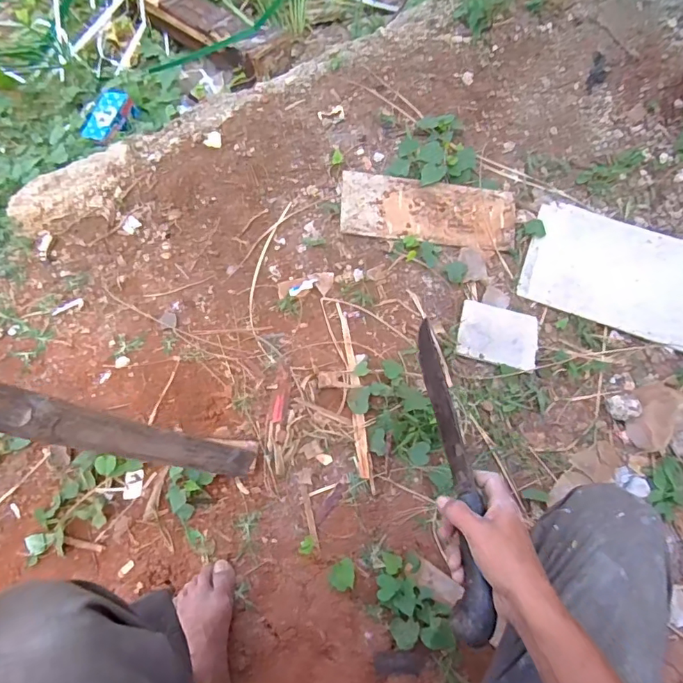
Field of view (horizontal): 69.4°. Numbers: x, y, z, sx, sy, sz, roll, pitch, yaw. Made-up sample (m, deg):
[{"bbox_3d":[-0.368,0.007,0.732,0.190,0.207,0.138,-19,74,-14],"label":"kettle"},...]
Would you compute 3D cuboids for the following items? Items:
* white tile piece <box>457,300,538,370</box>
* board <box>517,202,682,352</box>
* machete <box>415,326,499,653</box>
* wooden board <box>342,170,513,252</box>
[{"bbox_3d":[0.314,-0.012,0.979,0.159,0.017,0.110,15,80,-1],"label":"white tile piece"},{"bbox_3d":[0.662,-0.116,1.032,0.539,0.023,0.229,19,85,8],"label":"board"},{"bbox_3d":[0.127,0.136,0.579,0.036,0.041,0.374,0,56,-3],"label":"machete"},{"bbox_3d":[0.188,-0.275,1.048,0.372,0.014,0.147,1,86,-4],"label":"wooden board"}]

